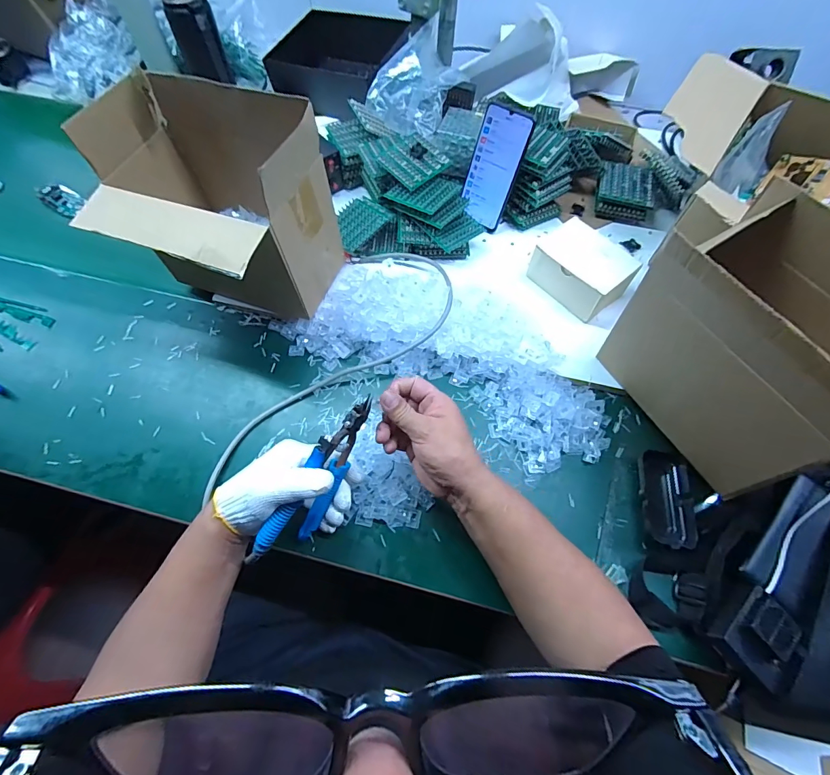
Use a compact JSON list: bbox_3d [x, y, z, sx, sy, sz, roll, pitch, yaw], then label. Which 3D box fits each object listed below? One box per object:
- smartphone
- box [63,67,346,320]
[{"bbox_3d":[0.118,-0.325,0.619,0.078,0.156,0.012,27,44,15],"label":"smartphone"},{"bbox_3d":[-0.245,-0.214,0.526,0.242,0.225,0.212,21,66,9],"label":"box"}]

